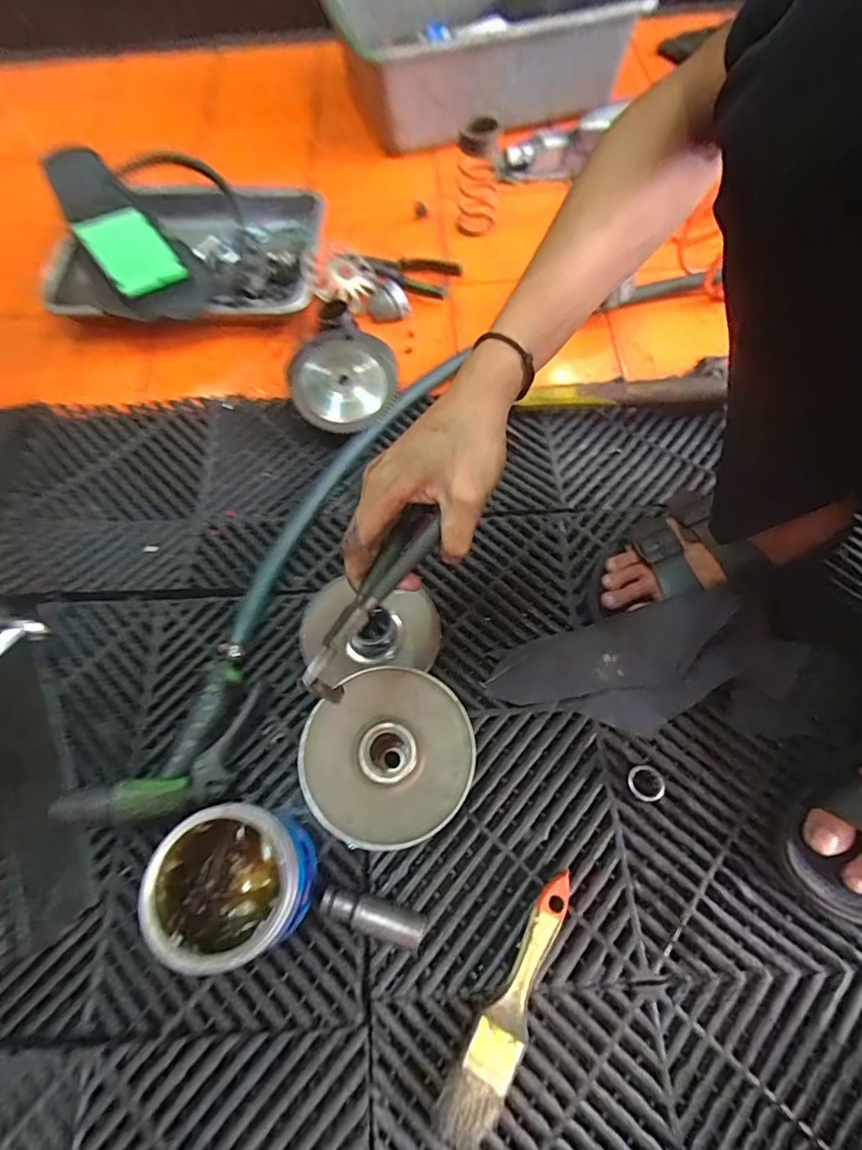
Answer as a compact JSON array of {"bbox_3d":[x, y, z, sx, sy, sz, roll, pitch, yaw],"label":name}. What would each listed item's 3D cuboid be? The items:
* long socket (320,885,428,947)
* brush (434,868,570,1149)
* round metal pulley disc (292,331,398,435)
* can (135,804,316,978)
[{"bbox_3d":[-0.044,0.263,0.420,0.081,0.025,0.024,13,64,8],"label":"long socket"},{"bbox_3d":[0.063,0.307,0.392,0.036,0.022,0.176,30,68,16],"label":"brush"},{"bbox_3d":[-0.102,-0.230,0.649,0.123,0.055,0.143,-11,63,-4],"label":"round metal pulley disc"},{"bbox_3d":[-0.145,0.228,0.405,0.106,0.081,0.098,-1,63,2],"label":"can"}]

